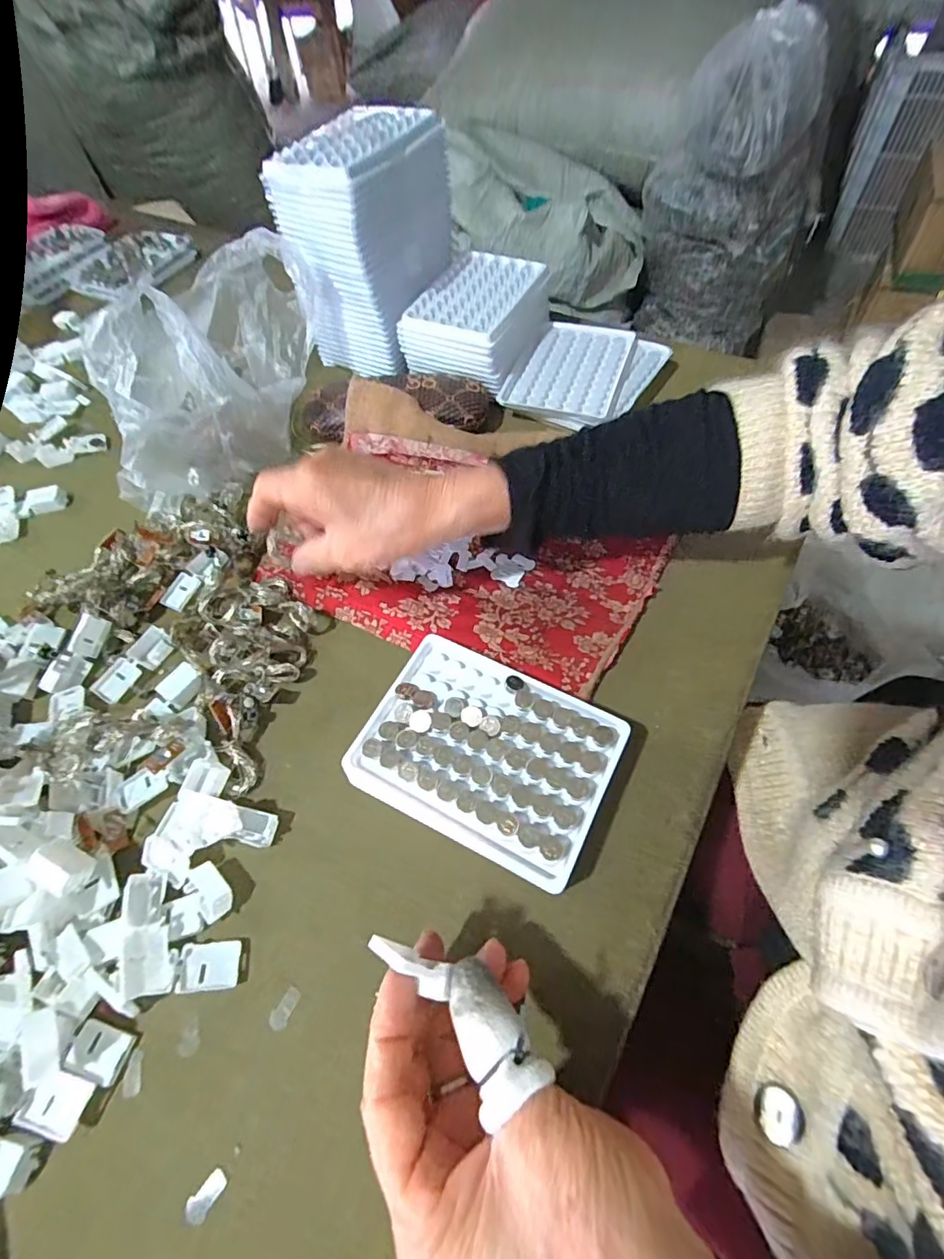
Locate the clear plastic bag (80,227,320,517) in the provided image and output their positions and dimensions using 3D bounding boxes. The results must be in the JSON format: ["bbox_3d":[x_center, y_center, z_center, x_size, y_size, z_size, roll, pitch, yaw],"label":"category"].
[{"bbox_3d":[-0.194,-0.216,0.418,0.098,0.137,0.222,1,58,4],"label":"clear plastic bag"}]

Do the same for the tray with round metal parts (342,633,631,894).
[{"bbox_3d":[0.007,0.069,0.292,0.130,0.029,0.097,24,63,16],"label":"tray with round metal parts"}]

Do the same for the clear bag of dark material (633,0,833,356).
[{"bbox_3d":[0.642,-1.090,1.324,0.386,0.571,0.357,21,62,15],"label":"clear bag of dark material"}]

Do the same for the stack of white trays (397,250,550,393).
[{"bbox_3d":[0.007,-0.287,0.479,0.101,0.046,0.122,20,61,15],"label":"stack of white trays"}]

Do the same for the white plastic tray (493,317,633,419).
[{"bbox_3d":[0.088,-0.235,0.468,0.090,0.008,0.128,17,61,13],"label":"white plastic tray"}]

